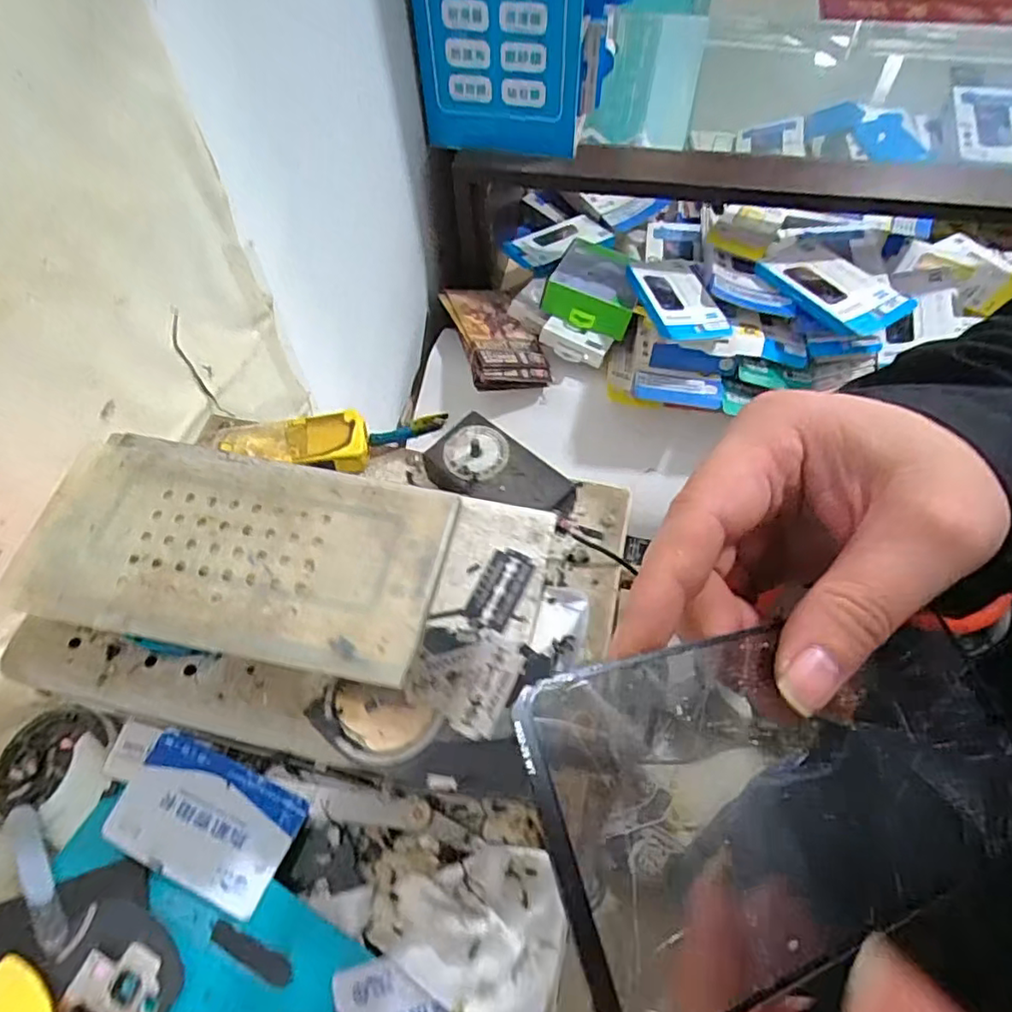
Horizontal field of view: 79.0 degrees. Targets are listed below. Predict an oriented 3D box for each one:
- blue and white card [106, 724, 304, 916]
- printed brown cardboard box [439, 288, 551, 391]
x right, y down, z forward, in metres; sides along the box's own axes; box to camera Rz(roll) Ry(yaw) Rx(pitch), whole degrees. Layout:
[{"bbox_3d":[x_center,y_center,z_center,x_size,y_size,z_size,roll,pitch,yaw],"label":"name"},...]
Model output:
[{"bbox_3d":[-0.145,0.152,0.298,0.084,0.004,0.054,23,65,7],"label":"blue and white card"},{"bbox_3d":[-0.018,-0.275,0.987,0.125,0.028,0.208,-8,57,-24],"label":"printed brown cardboard box"}]

